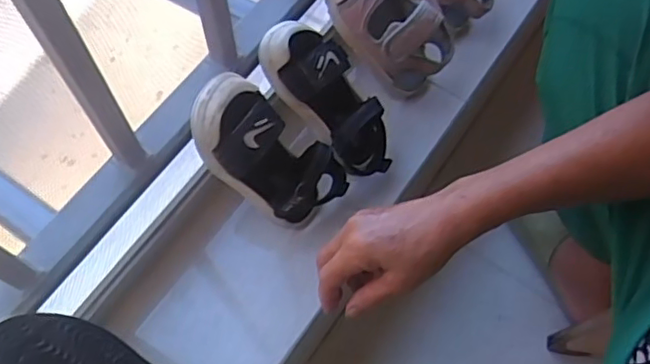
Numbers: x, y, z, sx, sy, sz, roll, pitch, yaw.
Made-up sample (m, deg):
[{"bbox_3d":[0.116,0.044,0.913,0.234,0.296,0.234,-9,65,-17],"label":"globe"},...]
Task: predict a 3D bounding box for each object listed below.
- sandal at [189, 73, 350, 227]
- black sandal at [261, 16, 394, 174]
[{"bbox_3d":[-0.052,-0.024,0.561,0.076,0.170,0.074,-4,52,45],"label":"sandal"},{"bbox_3d":[0.005,-0.079,0.588,0.170,0.062,0.077,50,64,-25],"label":"black sandal"}]

